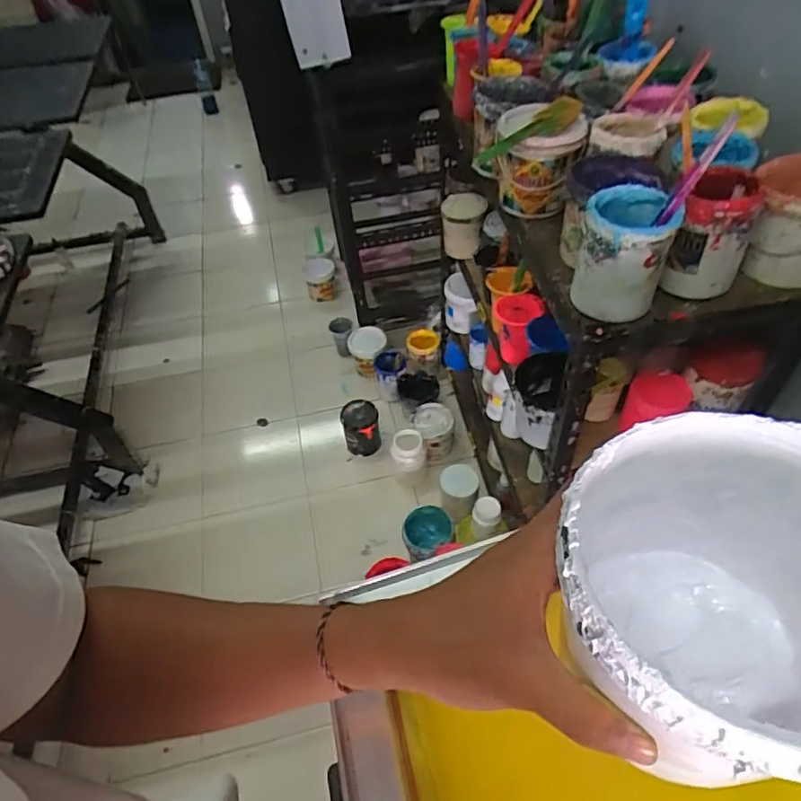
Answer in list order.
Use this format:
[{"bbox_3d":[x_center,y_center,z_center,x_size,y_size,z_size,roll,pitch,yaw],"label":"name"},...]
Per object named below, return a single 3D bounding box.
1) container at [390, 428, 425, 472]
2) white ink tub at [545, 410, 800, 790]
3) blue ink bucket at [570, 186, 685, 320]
[{"bbox_3d":[0.022,0.151,1.575,0.092,0.152,0.075,0,49,4],"label":"container"},{"bbox_3d":[0.128,0.090,0.239,0.127,0.115,0.122,-2,49,2],"label":"white ink tub"},{"bbox_3d":[0.268,-0.174,0.691,0.094,0.145,0.099,-2,49,2],"label":"blue ink bucket"}]

